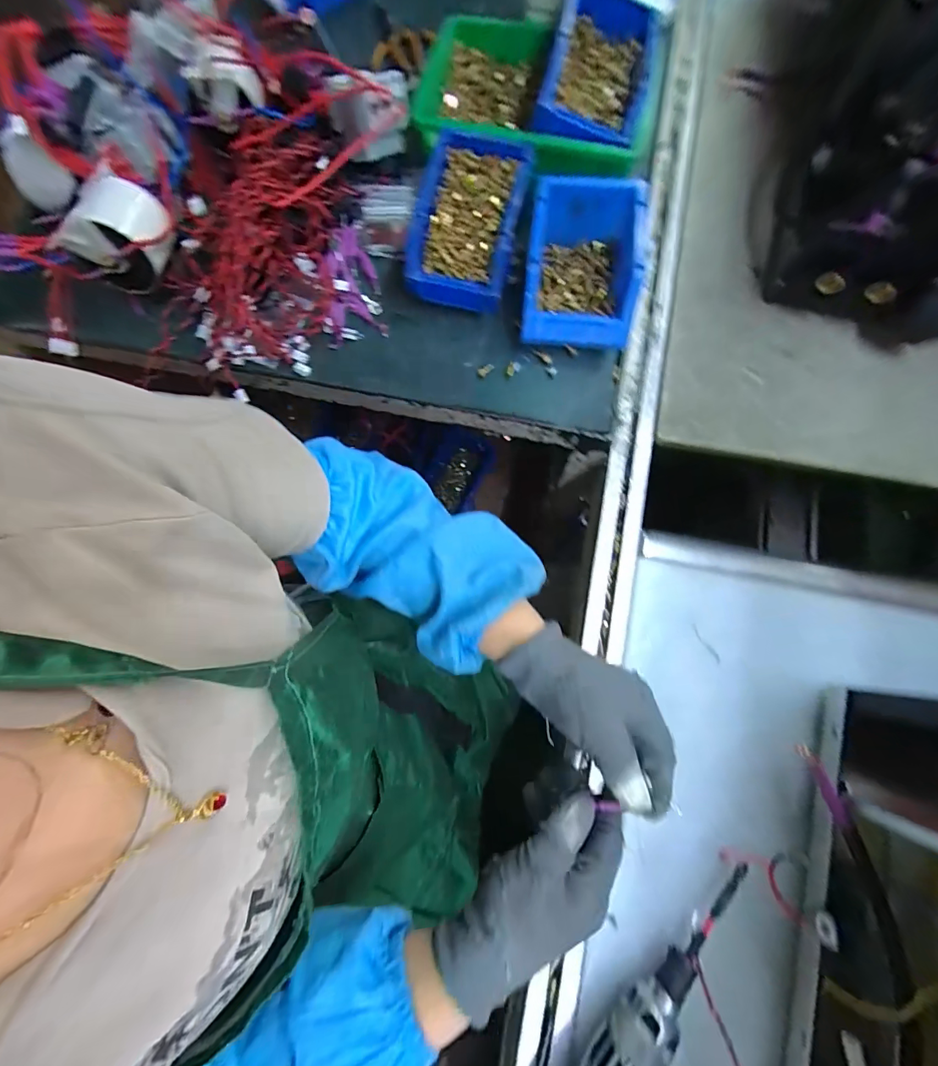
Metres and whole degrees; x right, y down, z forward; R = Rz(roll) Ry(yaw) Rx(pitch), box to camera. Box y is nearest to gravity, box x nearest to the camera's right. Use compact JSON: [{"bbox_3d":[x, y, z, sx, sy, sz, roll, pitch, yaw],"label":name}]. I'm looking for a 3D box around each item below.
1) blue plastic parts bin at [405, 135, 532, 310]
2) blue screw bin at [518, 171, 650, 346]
[{"bbox_3d":[0.003,-0.332,0.472,0.109,0.075,0.167,12,77,6],"label":"blue plastic parts bin"},{"bbox_3d":[0.119,-0.275,0.454,0.114,0.079,0.156,6,76,5],"label":"blue screw bin"}]

